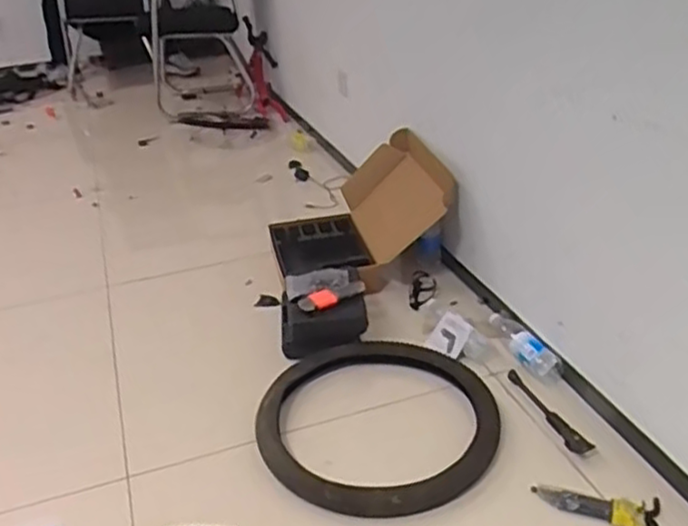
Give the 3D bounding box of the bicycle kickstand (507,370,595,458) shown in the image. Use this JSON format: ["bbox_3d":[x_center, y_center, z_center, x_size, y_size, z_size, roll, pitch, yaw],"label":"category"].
[{"bbox_3d":[0.403,0.297,1.413,0.037,0.032,0.267,-16,31,-20],"label":"bicycle kickstand"}]

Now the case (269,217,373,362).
[{"bbox_3d":[-0.050,0.041,1.857,0.256,0.134,0.590,-7,29,-5],"label":"case"}]

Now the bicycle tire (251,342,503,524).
[{"bbox_3d":[0.068,0.299,1.410,0.485,0.062,0.463,-7,29,-5],"label":"bicycle tire"}]

